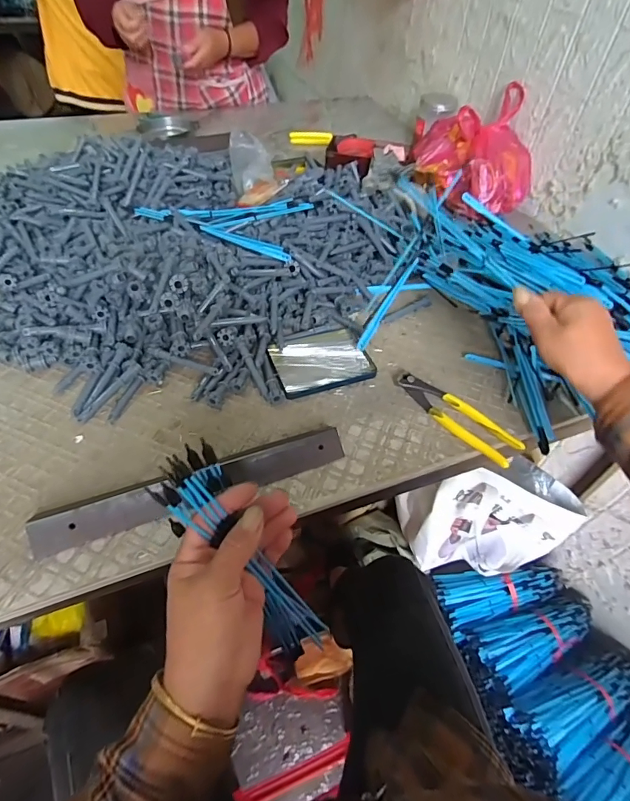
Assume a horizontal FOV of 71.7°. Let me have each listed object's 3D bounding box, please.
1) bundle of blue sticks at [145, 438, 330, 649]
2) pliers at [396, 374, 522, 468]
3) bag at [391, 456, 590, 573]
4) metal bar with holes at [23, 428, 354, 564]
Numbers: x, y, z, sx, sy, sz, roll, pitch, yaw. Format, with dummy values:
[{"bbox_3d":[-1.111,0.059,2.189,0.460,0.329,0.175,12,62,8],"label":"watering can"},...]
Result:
[{"bbox_3d":[-0.050,0.133,0.346,0.022,0.230,0.049,6,41,47],"label":"bundle of blue sticks"},{"bbox_3d":[0.172,0.018,0.535,0.042,0.017,0.163,-34,60,-27],"label":"pliers"},{"bbox_3d":[0.339,0.260,0.890,0.260,0.289,0.196,-2,50,-6],"label":"bag"},{"bbox_3d":[-0.119,0.088,0.451,0.314,0.033,0.032,-16,54,-16],"label":"metal bar with holes"}]

